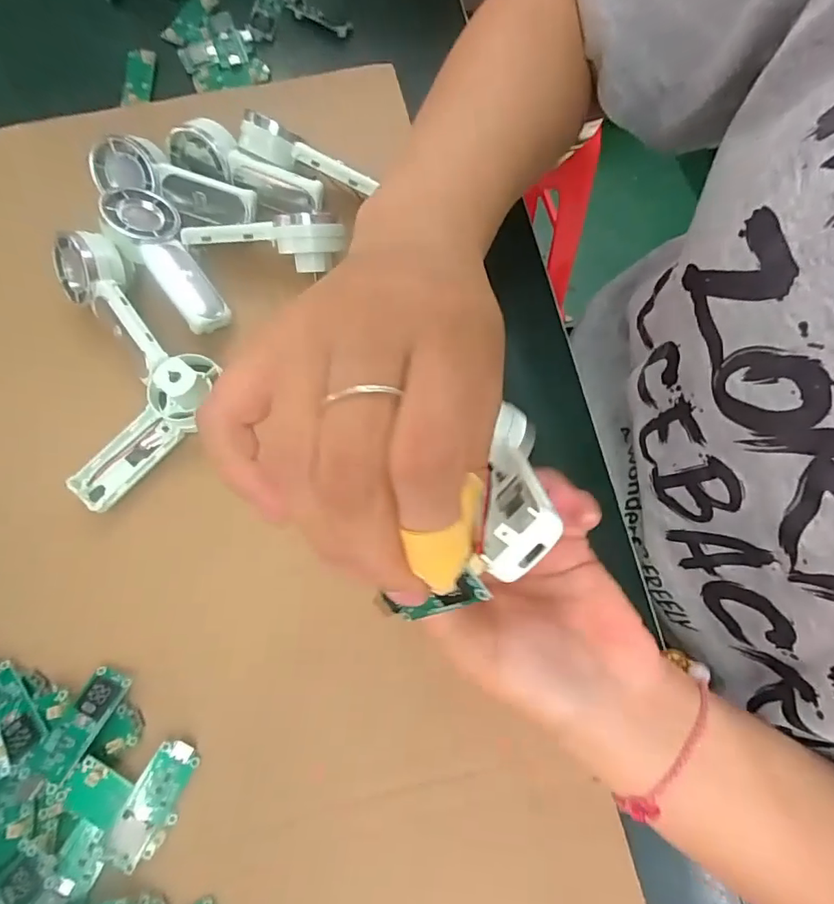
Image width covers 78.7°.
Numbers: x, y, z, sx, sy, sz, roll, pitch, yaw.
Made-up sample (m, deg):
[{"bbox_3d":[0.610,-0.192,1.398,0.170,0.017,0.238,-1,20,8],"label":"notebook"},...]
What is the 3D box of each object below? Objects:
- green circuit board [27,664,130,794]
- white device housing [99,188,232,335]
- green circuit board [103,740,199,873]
[{"bbox_3d":[-0.147,0.119,0.223,0.018,0.004,0.046,21,56,7],"label":"green circuit board"},{"bbox_3d":[-0.141,-0.107,0.285,0.037,0.032,0.092,-32,74,-10],"label":"white device housing"},{"bbox_3d":[-0.113,0.151,0.217,0.020,0.004,0.049,22,73,7],"label":"green circuit board"}]

